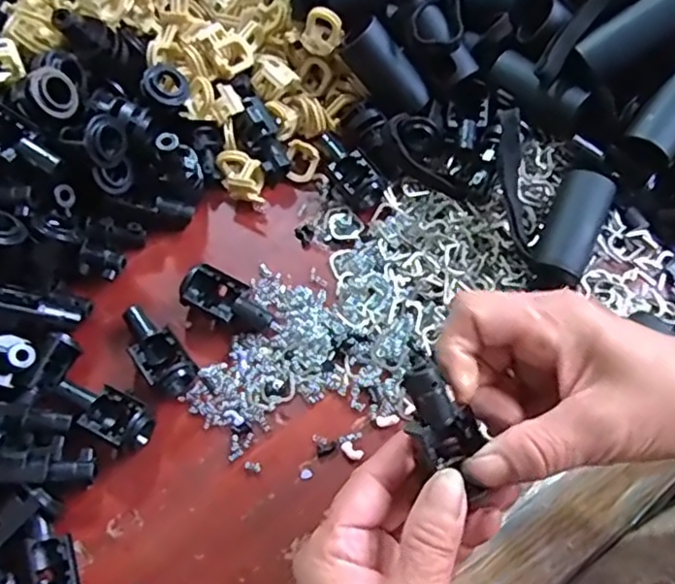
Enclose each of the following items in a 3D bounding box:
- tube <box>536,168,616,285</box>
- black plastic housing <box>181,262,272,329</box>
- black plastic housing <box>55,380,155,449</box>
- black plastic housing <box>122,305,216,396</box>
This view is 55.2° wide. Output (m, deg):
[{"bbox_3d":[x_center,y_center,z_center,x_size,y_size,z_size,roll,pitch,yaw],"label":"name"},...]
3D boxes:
[{"bbox_3d":[0.135,-0.037,0.368,0.026,0.022,0.064,21,86,6],"label":"tube"},{"bbox_3d":[-0.061,0.004,0.368,0.053,0.015,0.027,18,68,7],"label":"black plastic housing"},{"bbox_3d":[-0.122,0.062,0.340,0.054,0.016,0.025,26,69,10],"label":"black plastic housing"},{"bbox_3d":[-0.098,0.033,0.353,0.026,0.018,0.060,-36,72,-14],"label":"black plastic housing"}]

